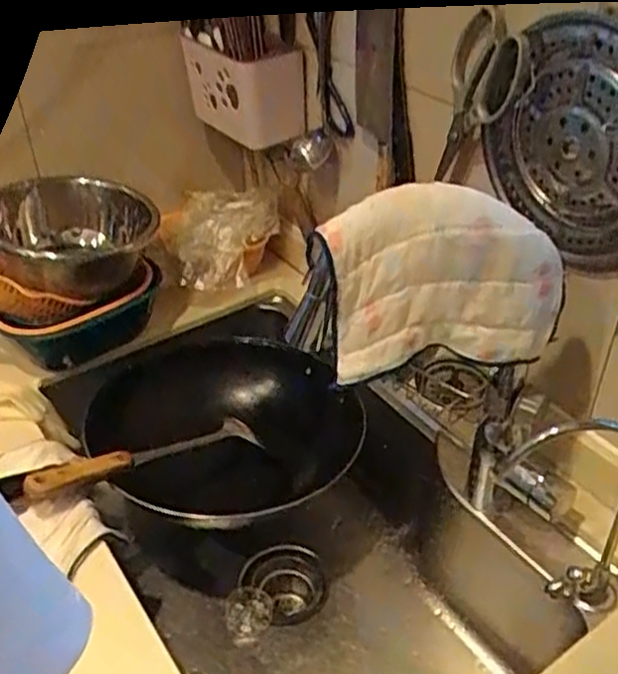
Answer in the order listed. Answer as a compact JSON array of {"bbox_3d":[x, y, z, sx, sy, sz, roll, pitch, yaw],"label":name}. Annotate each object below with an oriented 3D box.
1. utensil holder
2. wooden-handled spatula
[{"bbox_3d":[-0.088,-0.345,1.016,0.088,0.120,0.156,-31,46,-33],"label":"utensil holder"},{"bbox_3d":[-0.190,0.140,0.855,0.294,0.028,0.041,-10,34,-41],"label":"wooden-handled spatula"}]

